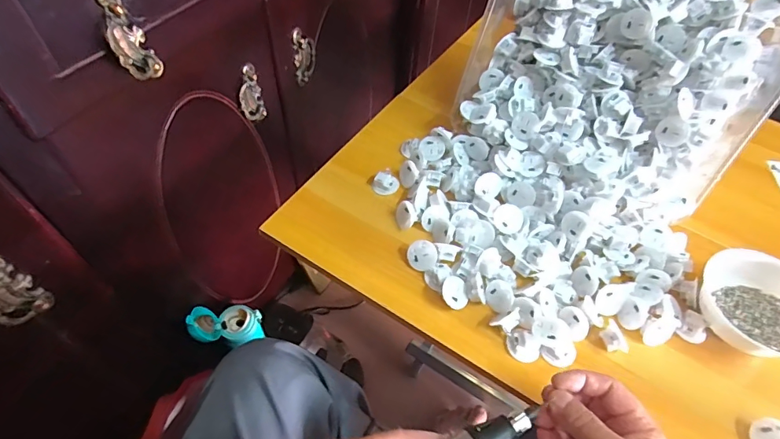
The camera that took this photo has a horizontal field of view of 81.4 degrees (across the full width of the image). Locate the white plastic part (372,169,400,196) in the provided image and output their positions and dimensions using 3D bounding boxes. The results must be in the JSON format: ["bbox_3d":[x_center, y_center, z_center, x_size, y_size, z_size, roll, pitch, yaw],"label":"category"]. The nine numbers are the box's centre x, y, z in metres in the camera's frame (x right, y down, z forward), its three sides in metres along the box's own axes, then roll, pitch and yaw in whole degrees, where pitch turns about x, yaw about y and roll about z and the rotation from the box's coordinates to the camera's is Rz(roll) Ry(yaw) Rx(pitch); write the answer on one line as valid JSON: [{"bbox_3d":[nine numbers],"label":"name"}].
[{"bbox_3d":[-0.005,-0.045,0.562,0.032,0.018,0.026,5,54,0],"label":"white plastic part"}]

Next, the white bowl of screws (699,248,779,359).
[{"bbox_3d":[0.377,0.089,0.462,0.113,0.048,0.099,40,60,22],"label":"white bowl of screws"}]

